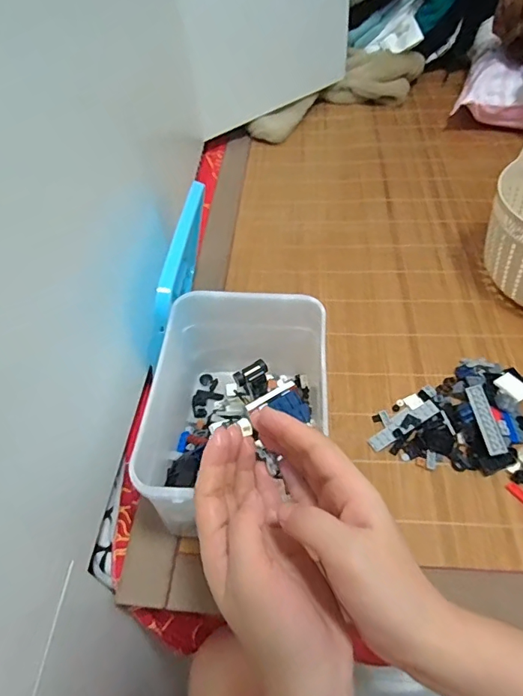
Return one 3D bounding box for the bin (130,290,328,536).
[{"bbox_3d":[-0.015,0.065,0.447,0.148,0.123,0.210,0,50,6],"label":"bin"}]

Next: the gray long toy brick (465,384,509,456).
[{"bbox_3d":[0.225,0.072,0.484,0.016,0.012,0.079,-5,50,2],"label":"gray long toy brick"}]

